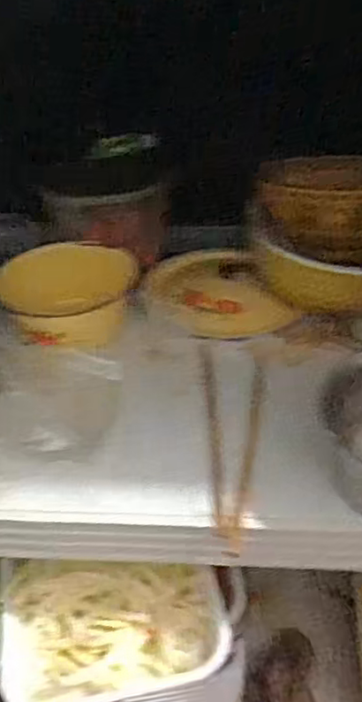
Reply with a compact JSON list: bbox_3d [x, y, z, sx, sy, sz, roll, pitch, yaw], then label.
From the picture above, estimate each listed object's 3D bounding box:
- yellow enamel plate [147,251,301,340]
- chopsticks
[{"bbox_3d":[0.038,-0.064,0.704,0.130,0.035,0.138,-2,40,2],"label":"yellow enamel plate"},{"bbox_3d":[0.053,0.072,0.569,0.058,0.014,0.241,-4,40,0],"label":"chopsticks"}]

